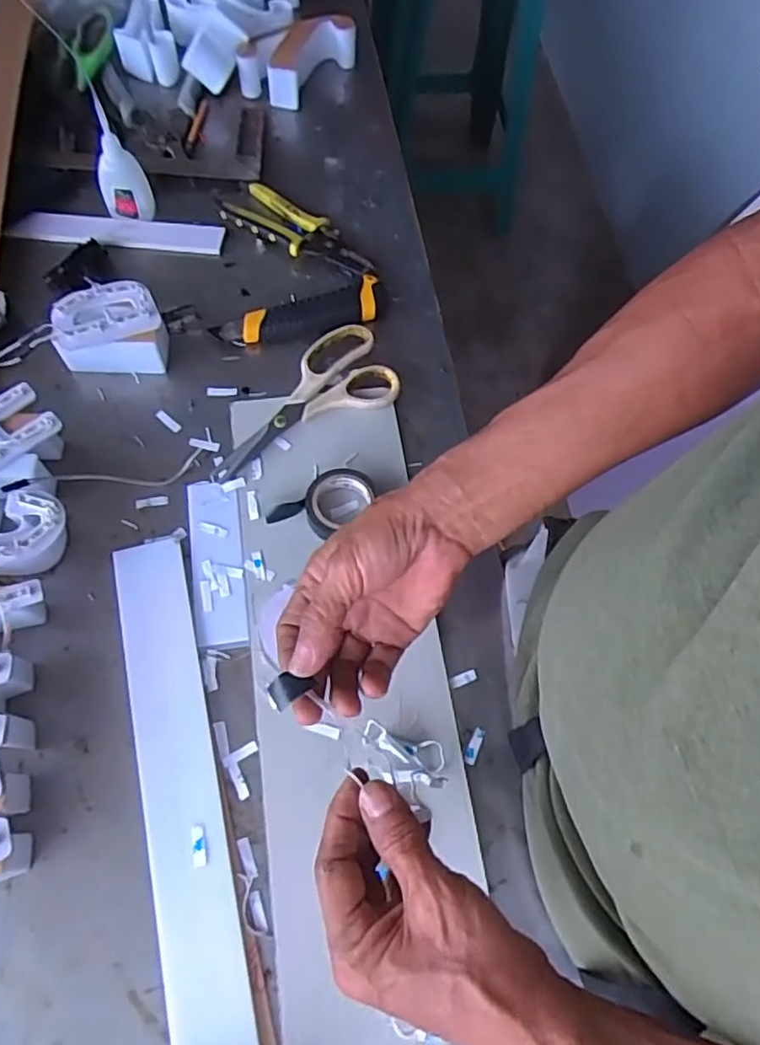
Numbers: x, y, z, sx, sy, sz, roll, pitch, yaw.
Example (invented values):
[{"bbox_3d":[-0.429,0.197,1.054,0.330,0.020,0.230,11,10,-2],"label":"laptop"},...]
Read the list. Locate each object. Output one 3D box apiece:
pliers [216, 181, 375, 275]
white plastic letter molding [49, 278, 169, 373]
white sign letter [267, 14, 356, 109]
[{"bbox_3d":[-0.078,-0.284,0.639,0.156,0.019,0.057,29,69,9],"label":"pliers"},{"bbox_3d":[-0.228,-0.165,0.563,0.087,0.053,0.057,-4,67,-5],"label":"white plastic letter molding"},{"bbox_3d":[-0.084,-0.518,0.728,0.056,0.047,0.121,34,69,11],"label":"white sign letter"}]

